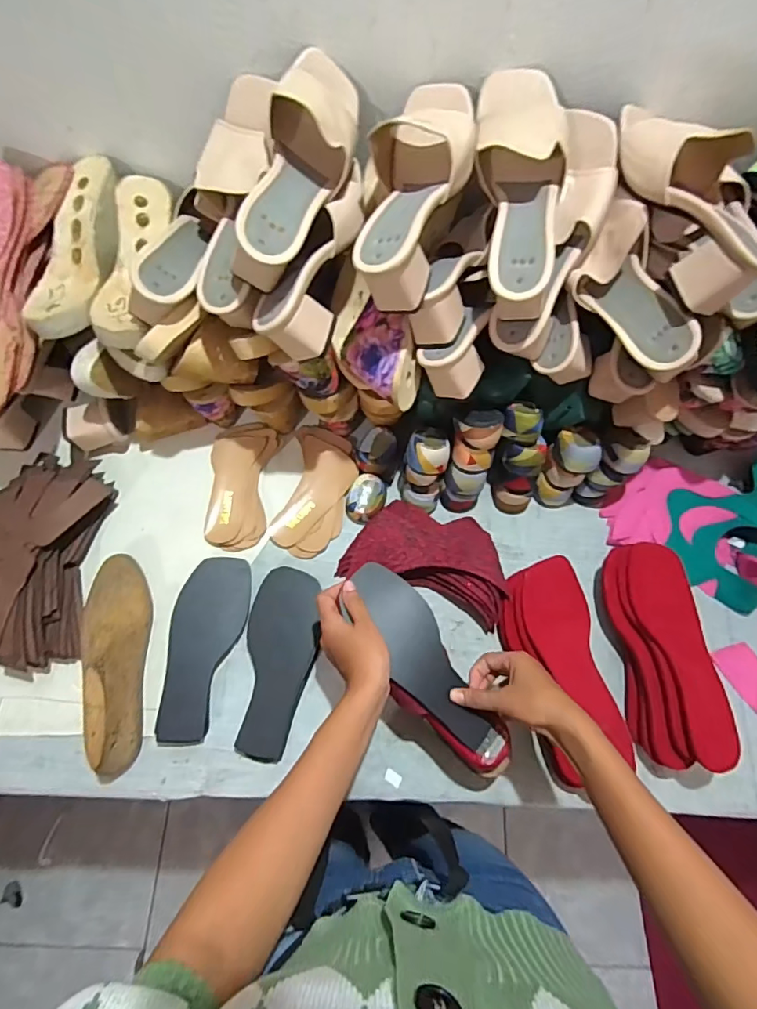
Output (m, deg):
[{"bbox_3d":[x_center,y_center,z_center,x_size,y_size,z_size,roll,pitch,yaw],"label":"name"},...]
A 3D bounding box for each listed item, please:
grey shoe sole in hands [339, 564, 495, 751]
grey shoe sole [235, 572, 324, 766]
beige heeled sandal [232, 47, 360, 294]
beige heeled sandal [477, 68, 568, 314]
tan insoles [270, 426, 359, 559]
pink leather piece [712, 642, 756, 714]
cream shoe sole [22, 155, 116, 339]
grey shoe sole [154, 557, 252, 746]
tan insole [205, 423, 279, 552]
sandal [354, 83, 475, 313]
[{"bbox_3d":[0.041,0.154,0.524,0.063,0.012,0.205,-28,77,-12],"label":"grey shoe sole in hands"},{"bbox_3d":[-0.115,0.183,0.599,0.080,0.013,0.214,2,69,-2],"label":"grey shoe sole"},{"bbox_3d":[-0.074,-0.310,0.473,0.074,0.097,0.224,18,70,4],"label":"beige heeled sandal"},{"bbox_3d":[0.138,-0.307,0.487,0.087,0.083,0.229,-1,89,-3],"label":"beige heeled sandal"},{"bbox_3d":[-0.084,-0.018,0.691,0.090,0.012,0.181,12,69,2],"label":"tan insoles"},{"bbox_3d":[0.466,0.213,0.632,0.054,0.005,0.075,-30,74,-13],"label":"pink leather piece"},{"bbox_3d":[-0.353,-0.292,0.575,0.086,0.050,0.229,5,69,-1],"label":"cream shoe sole"},{"bbox_3d":[-0.207,0.169,0.597,0.080,0.019,0.211,5,69,-1],"label":"grey shoe sole"},{"bbox_3d":[-0.189,-0.029,0.679,0.084,0.013,0.178,6,69,-1],"label":"tan insole"},{"bbox_3d":[0.037,-0.299,0.479,0.093,0.087,0.224,10,69,1],"label":"sandal"}]

